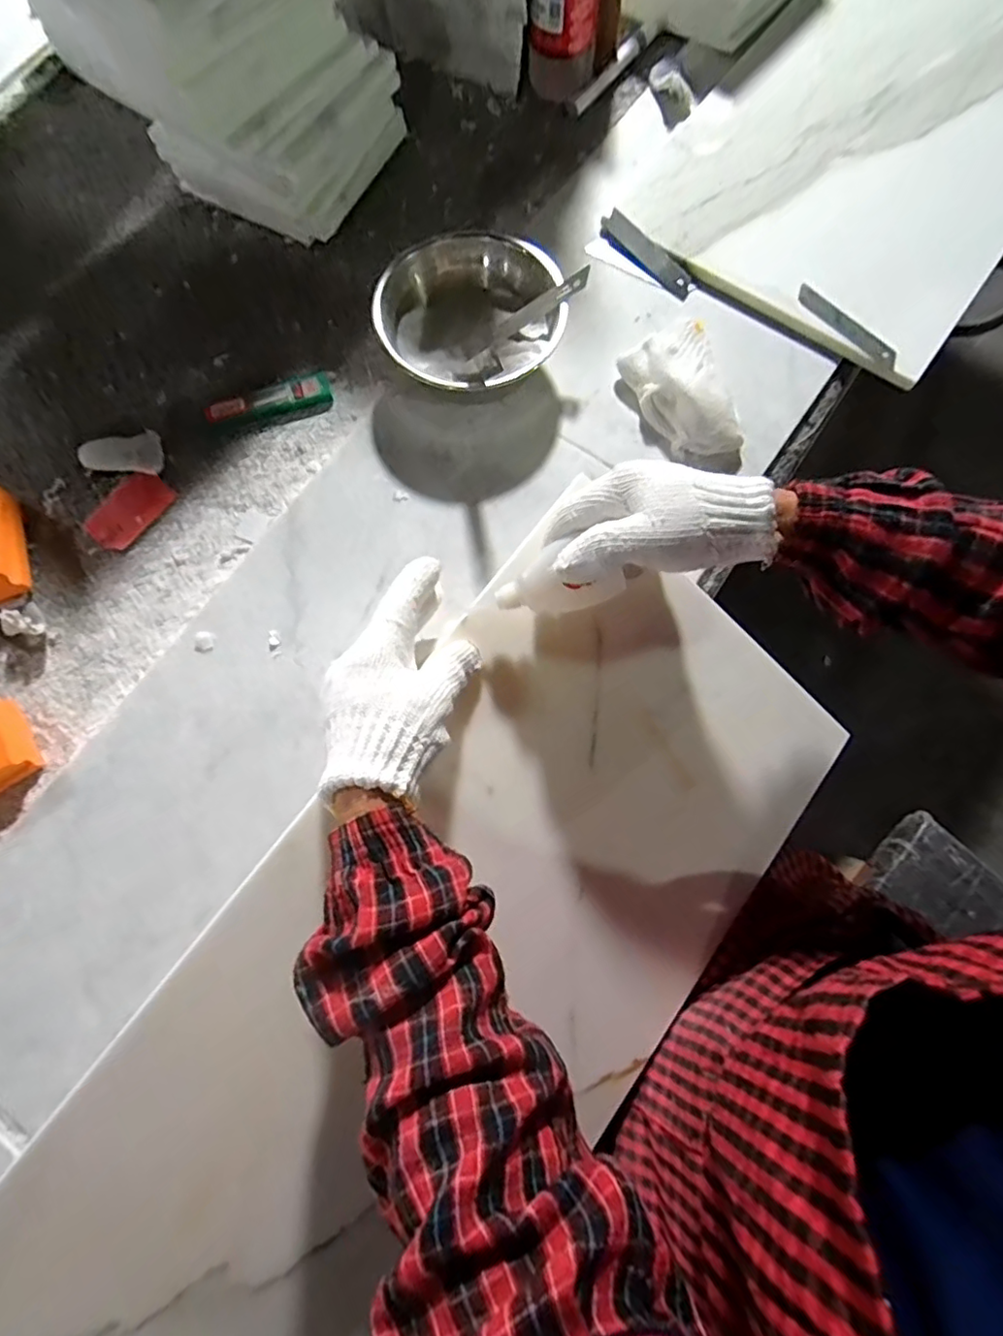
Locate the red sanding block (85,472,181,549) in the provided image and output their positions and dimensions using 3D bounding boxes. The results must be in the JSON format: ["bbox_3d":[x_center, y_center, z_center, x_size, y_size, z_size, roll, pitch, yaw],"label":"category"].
[{"bbox_3d":[-0.310,-0.132,0.481,0.045,0.007,0.070,36,80,9],"label":"red sanding block"}]

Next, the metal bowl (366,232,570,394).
[{"bbox_3d":[-0.025,-0.277,0.470,0.144,0.064,0.129,16,77,5],"label":"metal bowl"}]

